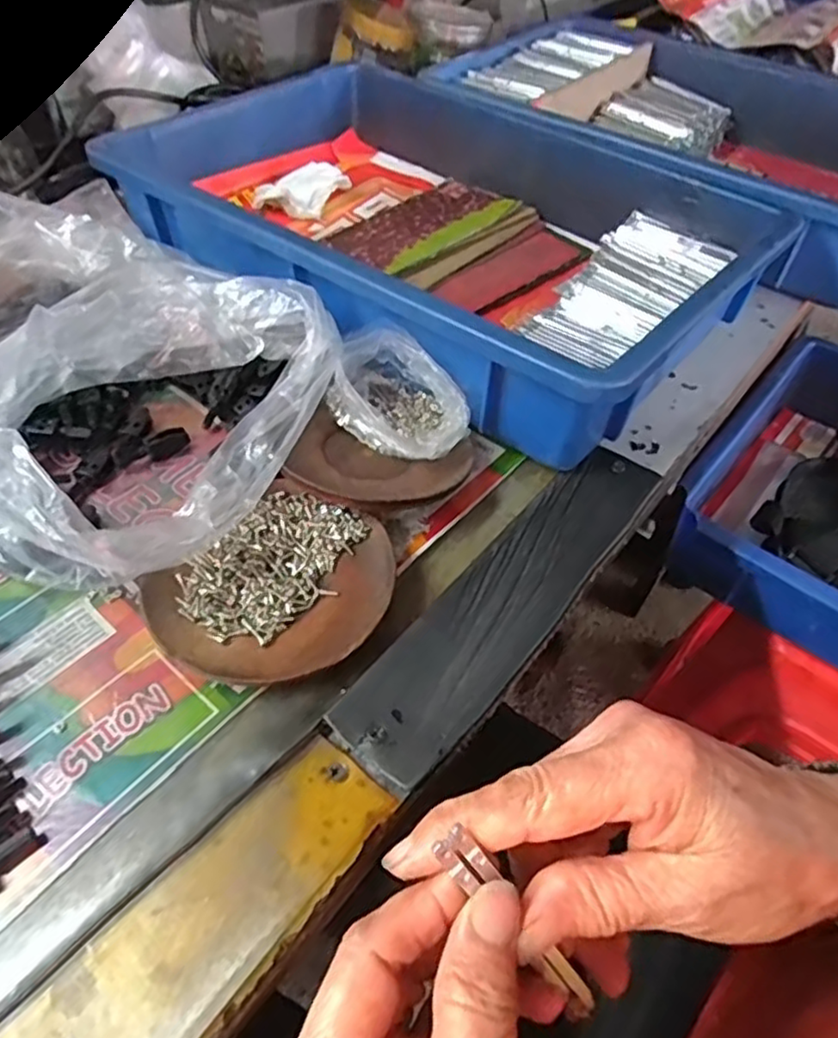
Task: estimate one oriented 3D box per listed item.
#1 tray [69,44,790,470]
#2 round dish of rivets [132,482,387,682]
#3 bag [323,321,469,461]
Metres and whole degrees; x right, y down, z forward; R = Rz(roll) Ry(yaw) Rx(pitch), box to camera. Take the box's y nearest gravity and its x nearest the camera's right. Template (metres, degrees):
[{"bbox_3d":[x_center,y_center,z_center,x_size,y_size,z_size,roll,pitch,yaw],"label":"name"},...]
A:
[{"bbox_3d":[0.013,-0.227,0.484,0.412,0.076,0.300,33,56,20],"label":"tray"},{"bbox_3d":[-0.065,0.030,0.312,0.096,0.020,0.108,37,58,22],"label":"round dish of rivets"},{"bbox_3d":[-0.013,-0.069,0.376,0.090,0.040,0.056,39,58,24],"label":"bag"}]

